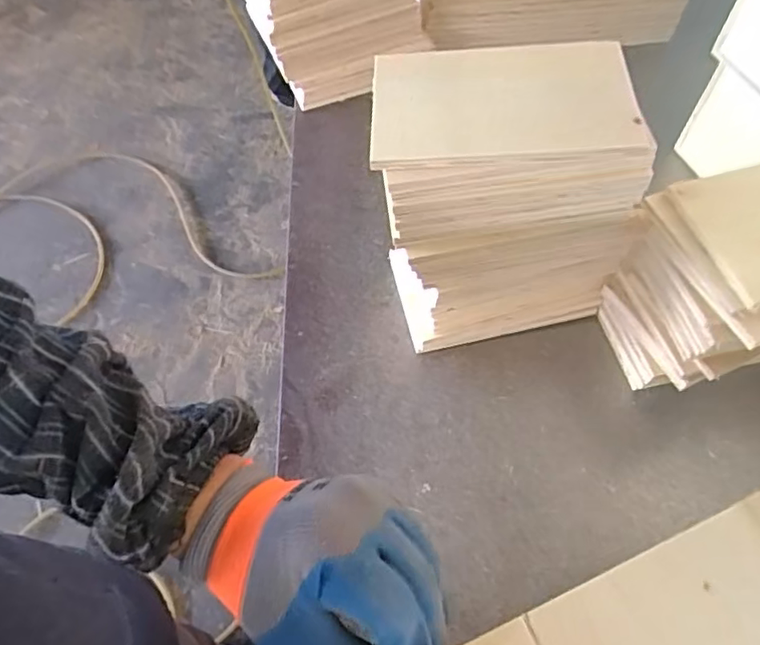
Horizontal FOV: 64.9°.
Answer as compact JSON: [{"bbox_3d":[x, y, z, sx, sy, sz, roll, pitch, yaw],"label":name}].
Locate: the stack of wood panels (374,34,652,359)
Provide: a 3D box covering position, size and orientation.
[{"bbox_3d":[0.098,-0.101,0.525,0.205,0.242,0.139,-10,59,-5],"label":"stack of wood panels"}]

